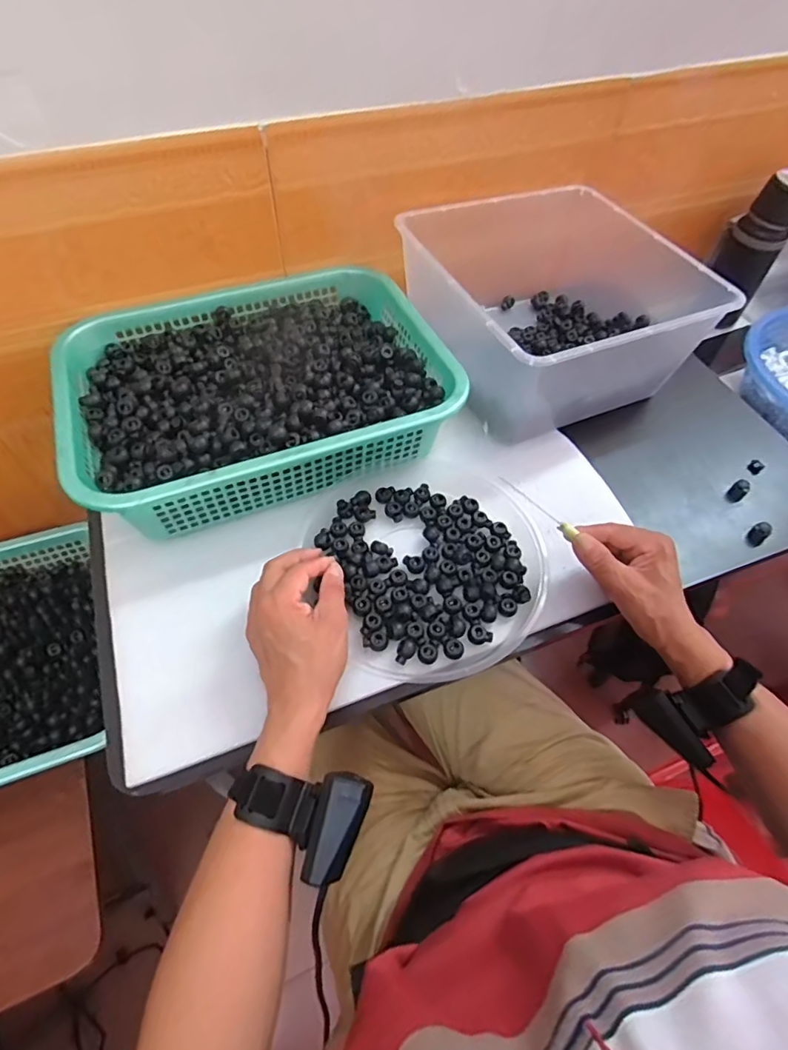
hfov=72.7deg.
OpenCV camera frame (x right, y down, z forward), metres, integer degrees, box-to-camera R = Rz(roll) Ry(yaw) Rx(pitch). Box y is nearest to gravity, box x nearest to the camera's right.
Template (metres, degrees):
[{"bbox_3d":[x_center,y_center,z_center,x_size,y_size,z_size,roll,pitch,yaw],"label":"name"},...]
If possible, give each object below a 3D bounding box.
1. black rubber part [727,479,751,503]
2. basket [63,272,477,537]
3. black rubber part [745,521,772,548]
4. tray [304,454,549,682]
[{"bbox_3d":[0.388,-0.040,0.602,0.024,0.017,0.017,-36,64,-23],"label":"black rubber part"},{"bbox_3d":[-0.144,-0.147,0.585,0.373,0.091,0.283,-18,59,-13],"label":"basket"},{"bbox_3d":[0.390,0.009,0.573,0.021,0.024,0.017,-33,63,-21],"label":"black rubber part"},{"bbox_3d":[0.040,0.029,0.517,0.202,0.026,0.227,-20,59,-14],"label":"tray"}]

